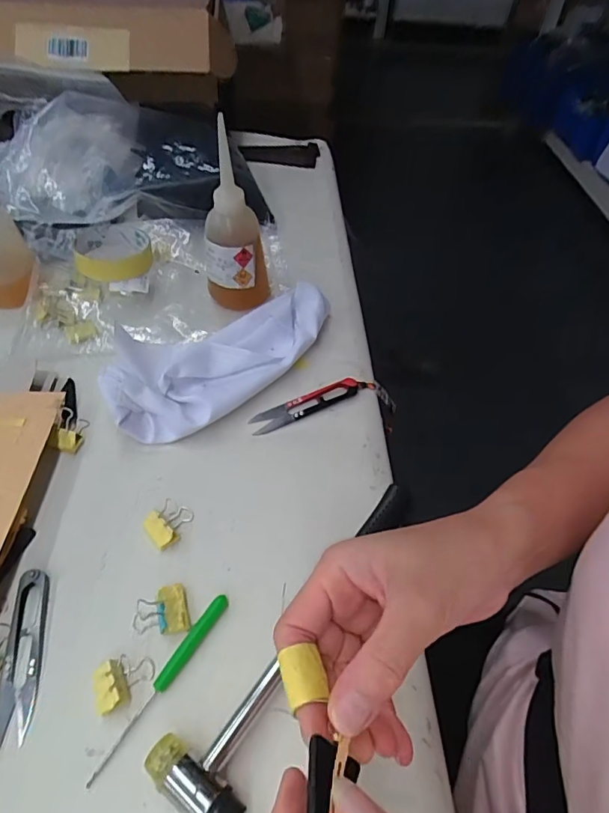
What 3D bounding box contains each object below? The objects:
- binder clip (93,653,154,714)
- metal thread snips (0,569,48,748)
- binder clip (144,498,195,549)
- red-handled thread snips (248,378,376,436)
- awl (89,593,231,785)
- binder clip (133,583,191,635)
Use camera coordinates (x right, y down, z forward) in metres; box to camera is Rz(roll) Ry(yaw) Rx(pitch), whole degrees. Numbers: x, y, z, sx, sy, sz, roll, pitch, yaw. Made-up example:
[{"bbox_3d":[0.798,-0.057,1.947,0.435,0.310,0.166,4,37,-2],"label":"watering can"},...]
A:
[{"bbox_3d":[-0.113,0.170,0.310,0.035,0.013,0.026,-22,56,-22],"label":"binder clip"},{"bbox_3d":[-0.183,0.156,0.321,0.023,0.007,0.100,-7,52,-11],"label":"metal thread snips"},{"bbox_3d":[-0.099,0.086,0.371,0.035,0.023,0.026,-28,59,-25],"label":"binder clip"},{"bbox_3d":[0.008,-0.006,0.453,0.120,0.010,0.020,-20,55,-20],"label":"red-handled thread snips"},{"bbox_3d":[-0.088,0.171,0.311,0.010,0.008,0.121,28,54,17],"label":"awl"},{"bbox_3d":[-0.097,0.138,0.332,0.036,0.016,0.031,-12,53,-15],"label":"binder clip"}]

